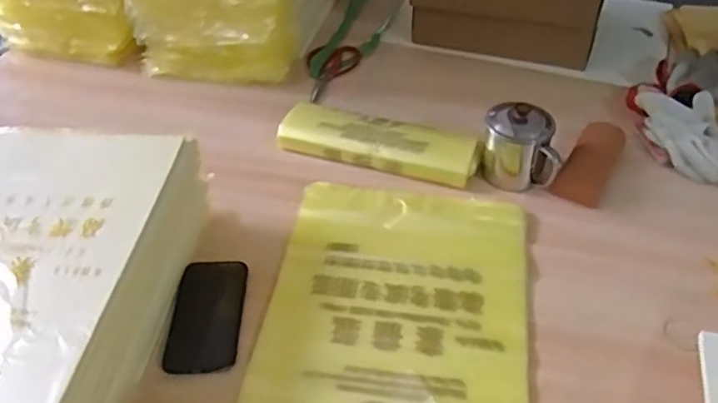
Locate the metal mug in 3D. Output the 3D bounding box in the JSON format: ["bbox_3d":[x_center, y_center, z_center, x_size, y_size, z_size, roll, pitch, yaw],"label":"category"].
[{"bbox_3d":[0.229,-0.077,0.873,0.098,0.098,0.078,1,42,-1],"label":"metal mug"}]

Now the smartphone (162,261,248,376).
[{"bbox_3d":[-0.175,0.129,0.710,0.079,0.009,0.156,0,42,-2],"label":"smartphone"}]

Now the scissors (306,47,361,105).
[{"bbox_3d":[-0.059,-0.238,1.133,0.095,0.013,0.201,9,43,12],"label":"scissors"}]

